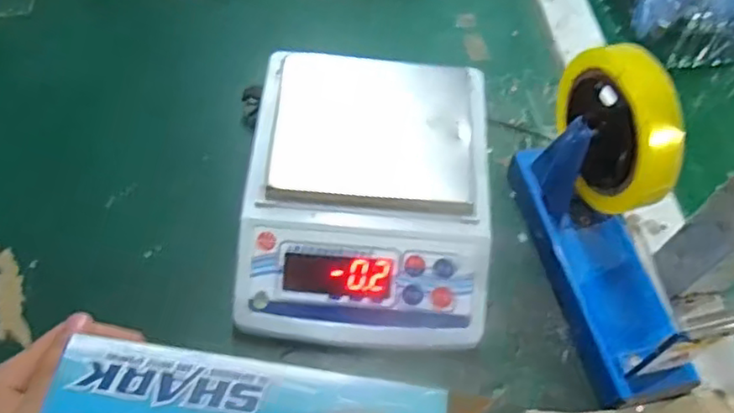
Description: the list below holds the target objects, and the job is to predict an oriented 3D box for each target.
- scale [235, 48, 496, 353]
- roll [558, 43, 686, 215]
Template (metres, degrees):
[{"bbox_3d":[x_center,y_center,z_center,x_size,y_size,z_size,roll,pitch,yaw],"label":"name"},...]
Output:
[{"bbox_3d":[0.001,-0.009,0.470,0.167,0.072,0.210,5,60,-1],"label":"scale"},{"bbox_3d":[0.161,-0.052,0.406,0.032,0.092,0.105,-6,60,-7],"label":"roll"}]

